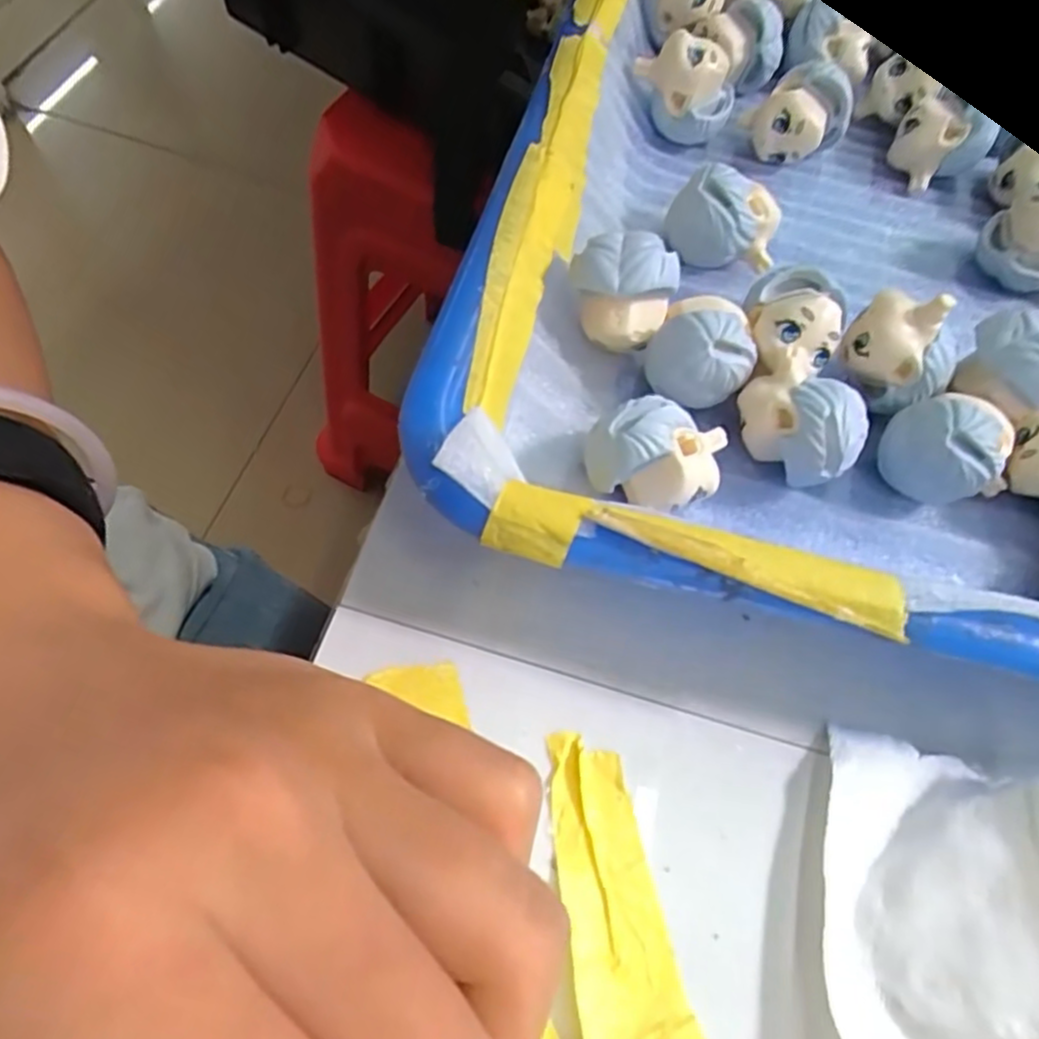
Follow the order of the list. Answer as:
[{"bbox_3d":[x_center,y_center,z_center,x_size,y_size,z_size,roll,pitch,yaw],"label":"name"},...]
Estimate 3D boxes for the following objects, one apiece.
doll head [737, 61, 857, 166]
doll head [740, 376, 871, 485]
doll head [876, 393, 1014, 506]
[{"bbox_3d":[0.082,-0.119,0.204,0.024,0.026,0.018,-19,67,-13],"label":"doll head"},{"bbox_3d":[0.062,-0.021,0.156,0.018,0.024,0.026,-37,72,-19],"label":"doll head"},{"bbox_3d":[0.096,-0.015,0.155,0.018,0.026,0.025,-33,70,-18],"label":"doll head"}]

